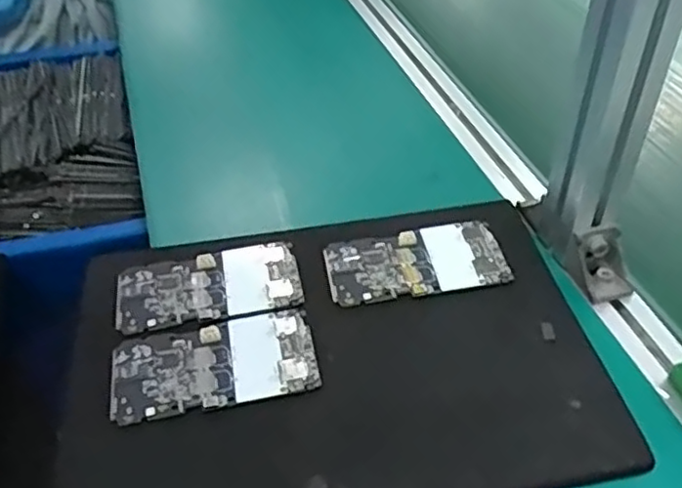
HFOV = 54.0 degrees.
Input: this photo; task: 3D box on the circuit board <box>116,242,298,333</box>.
[{"bbox_3d":[-0.098,0.030,0.494,0.131,0.010,0.065,-8,44,-9],"label":"circuit board"}]

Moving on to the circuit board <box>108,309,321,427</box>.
[{"bbox_3d":[-0.084,0.079,0.444,0.131,0.010,0.069,-9,44,-10],"label":"circuit board"}]

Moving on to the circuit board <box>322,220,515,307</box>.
[{"bbox_3d":[0.056,0.013,0.503,0.130,0.006,0.068,-7,44,-8],"label":"circuit board"}]

